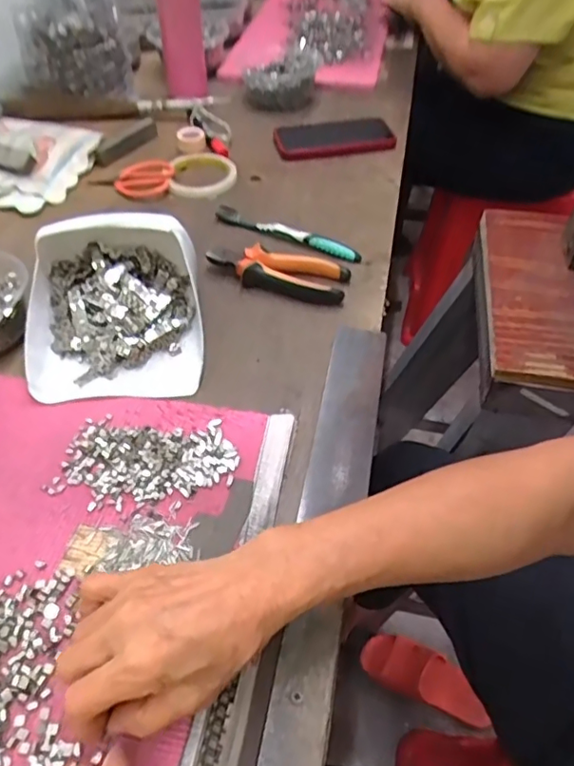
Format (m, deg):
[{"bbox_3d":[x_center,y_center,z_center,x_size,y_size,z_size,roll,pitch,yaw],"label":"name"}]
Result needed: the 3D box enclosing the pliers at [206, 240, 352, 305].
[{"bbox_3d":[-0.009,-0.121,0.592,0.147,0.028,0.053,11,51,9],"label":"pliers"}]

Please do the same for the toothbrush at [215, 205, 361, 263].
[{"bbox_3d":[-0.001,-0.173,0.647,0.184,0.021,0.015,21,53,17],"label":"toothbrush"}]

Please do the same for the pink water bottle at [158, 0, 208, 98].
[{"bbox_3d":[-0.154,-0.531,0.815,0.061,0.198,0.053,-13,51,-11],"label":"pink water bottle"}]

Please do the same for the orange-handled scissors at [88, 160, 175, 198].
[{"bbox_3d":[-0.199,-0.262,0.717,0.106,0.024,0.051,-9,50,-8],"label":"orange-handled scissors"}]

